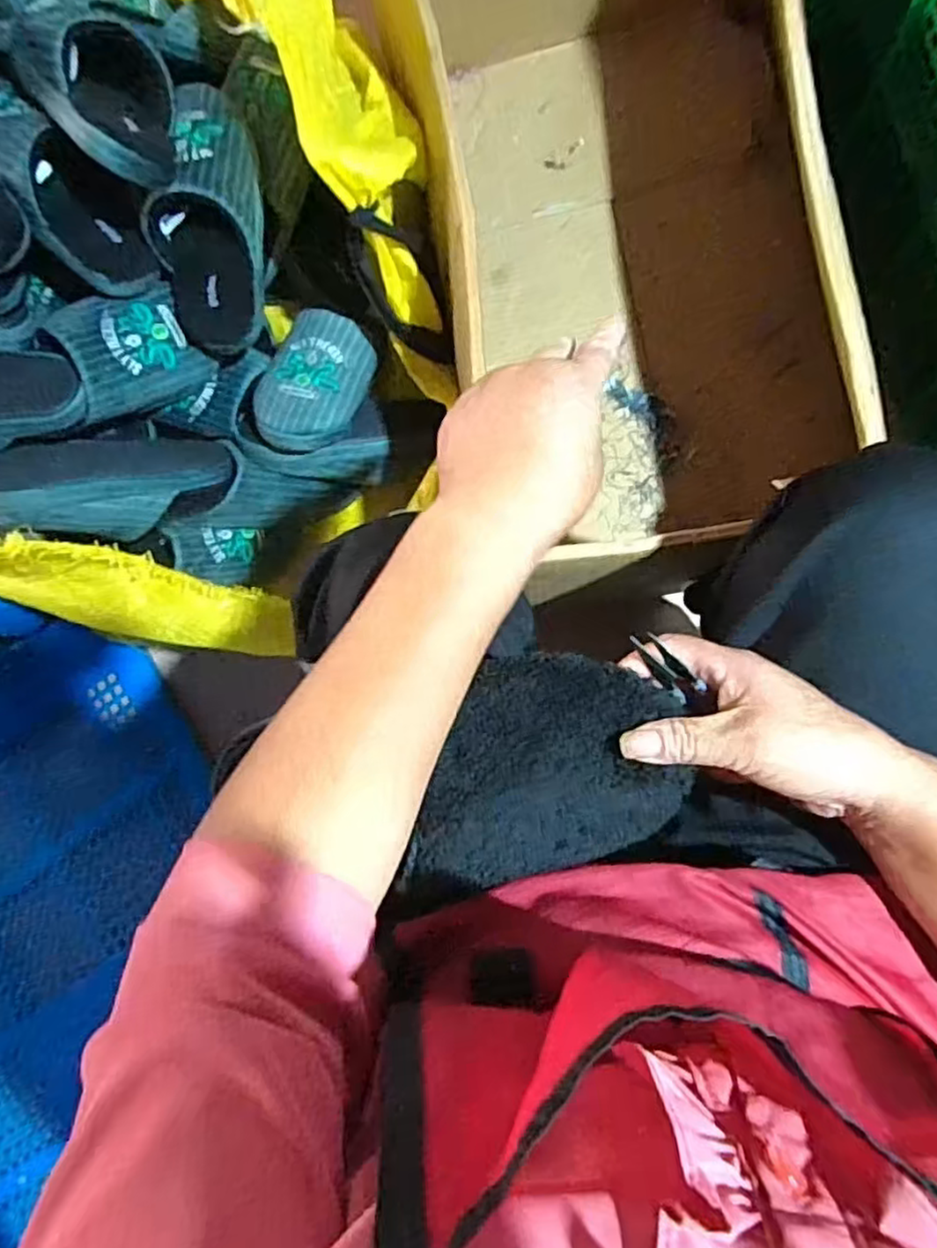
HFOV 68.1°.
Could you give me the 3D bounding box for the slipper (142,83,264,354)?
[{"bbox_3d":[-0.262,-0.408,0.692,0.105,0.091,0.236,-1,85,7],"label":"slipper"}]

